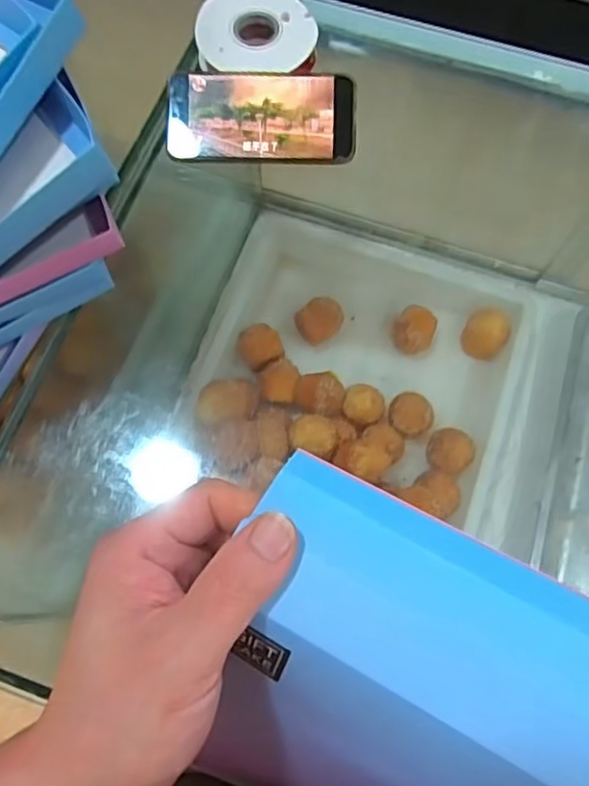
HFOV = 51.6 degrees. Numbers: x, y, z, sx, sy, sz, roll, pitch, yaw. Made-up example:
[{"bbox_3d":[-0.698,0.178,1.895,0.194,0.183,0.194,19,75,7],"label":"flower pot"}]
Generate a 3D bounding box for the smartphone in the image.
[{"bbox_3d":[-0.029,-0.239,0.527,0.160,0.009,0.079,0,89,1],"label":"smartphone"}]

